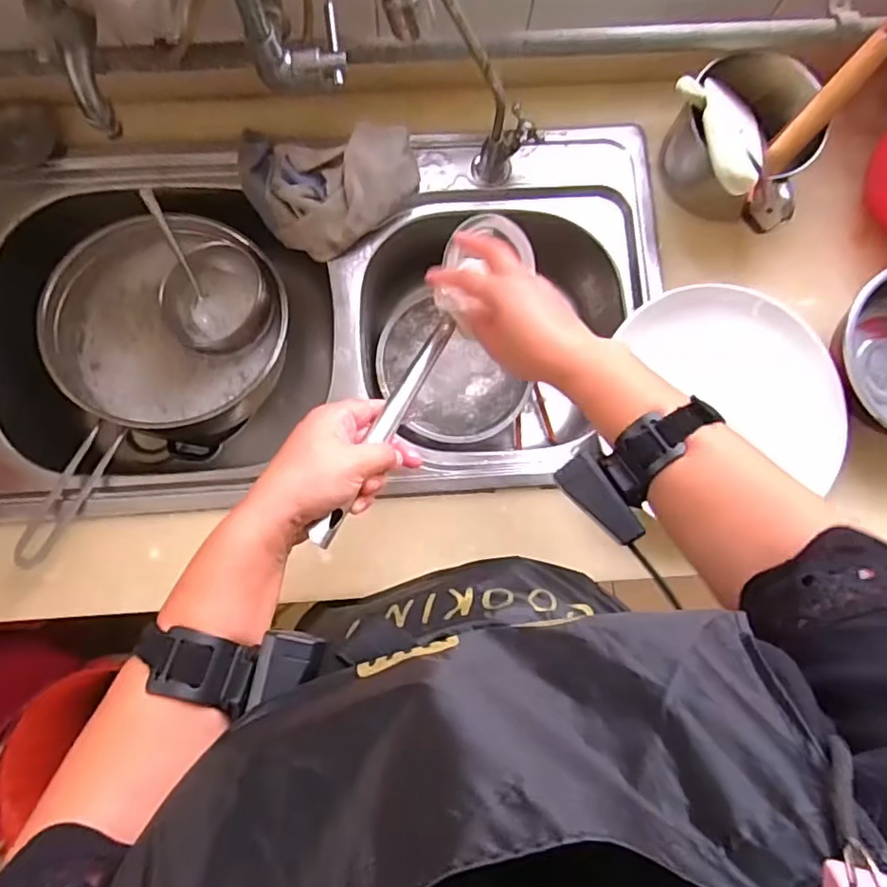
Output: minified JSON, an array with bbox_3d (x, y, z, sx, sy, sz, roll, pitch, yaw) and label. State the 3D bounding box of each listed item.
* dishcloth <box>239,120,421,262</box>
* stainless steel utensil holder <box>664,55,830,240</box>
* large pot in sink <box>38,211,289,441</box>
[{"bbox_3d":[-0.120,-0.256,0.623,0.179,0.079,0.110,1,82,-2],"label":"dishcloth"},{"bbox_3d":[0.311,-0.308,0.615,0.144,0.101,0.124,38,82,3],"label":"stainless steel utensil holder"},{"bbox_3d":[-0.302,-0.129,0.688,0.244,0.107,0.231,0,82,-2],"label":"large pot in sink"}]

